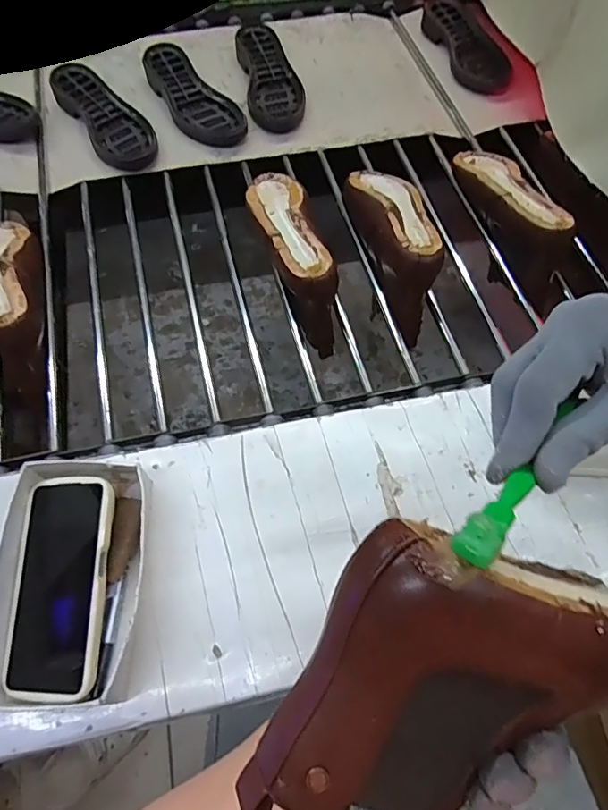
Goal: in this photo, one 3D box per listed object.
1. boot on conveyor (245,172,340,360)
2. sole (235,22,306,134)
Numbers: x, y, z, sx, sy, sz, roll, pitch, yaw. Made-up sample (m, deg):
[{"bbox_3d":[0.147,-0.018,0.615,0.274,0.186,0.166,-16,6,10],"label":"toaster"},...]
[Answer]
[{"bbox_3d":[-0.018,-0.196,0.655,0.071,0.126,0.237,-12,64,-7],"label":"boot on conveyor"},{"bbox_3d":[-0.057,-0.535,0.818,0.085,0.035,0.234,-12,64,-7],"label":"sole"}]

